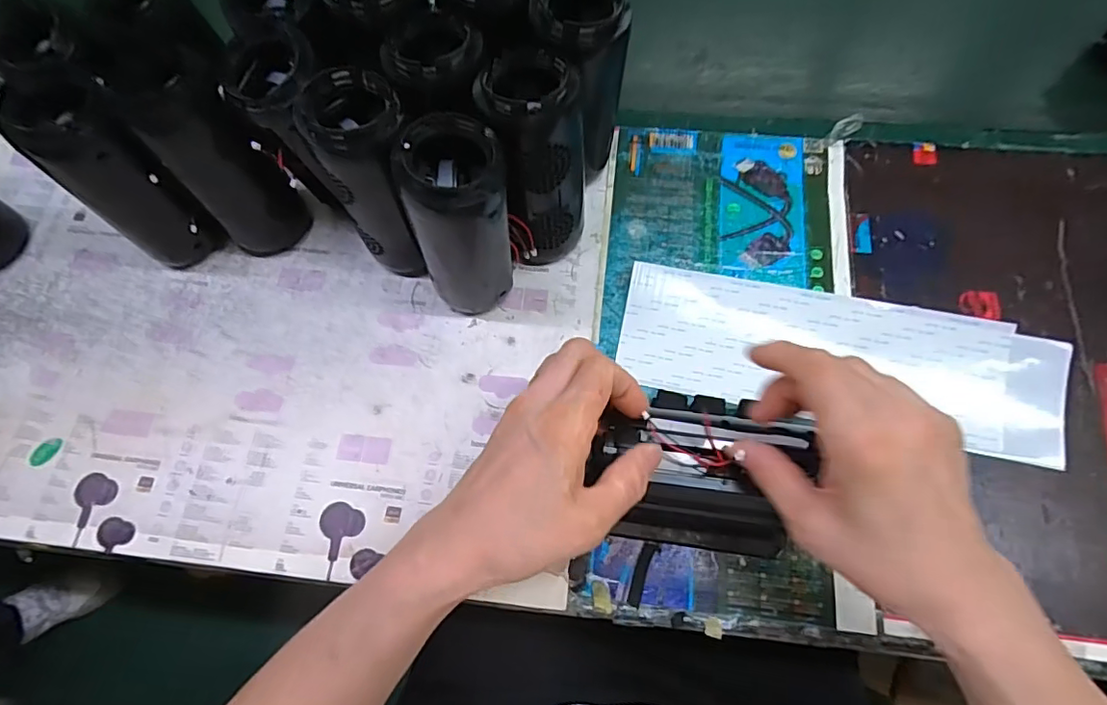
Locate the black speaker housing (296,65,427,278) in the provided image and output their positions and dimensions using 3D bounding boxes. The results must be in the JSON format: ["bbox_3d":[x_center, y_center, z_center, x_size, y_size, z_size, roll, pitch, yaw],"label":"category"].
[{"bbox_3d":[-0.116,-0.114,0.376,0.056,0.149,0.058,-1,69,3],"label":"black speaker housing"}]

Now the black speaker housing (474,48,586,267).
[{"bbox_3d":[-0.011,-0.123,0.377,0.059,0.145,0.075,18,71,9],"label":"black speaker housing"}]

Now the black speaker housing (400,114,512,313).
[{"bbox_3d":[-0.057,-0.082,0.364,0.064,0.145,0.060,-16,69,-3],"label":"black speaker housing"}]

